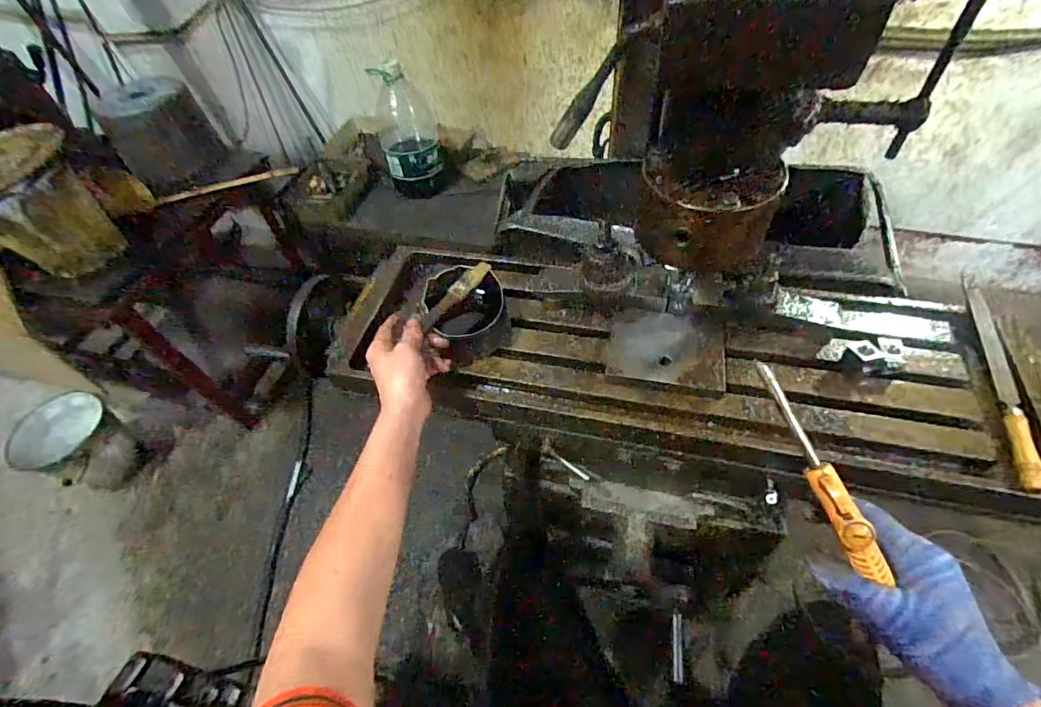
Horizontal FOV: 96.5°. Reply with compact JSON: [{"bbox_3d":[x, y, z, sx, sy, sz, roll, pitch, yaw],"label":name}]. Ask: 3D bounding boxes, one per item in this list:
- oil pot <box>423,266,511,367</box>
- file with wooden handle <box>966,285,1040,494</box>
[{"bbox_3d":[-0.065,-0.050,0.574,0.097,0.062,0.109,-22,55,-10],"label":"oil pot"},{"bbox_3d":[0.518,0.022,0.498,0.023,0.023,0.264,13,56,14],"label":"file with wooden handle"}]

